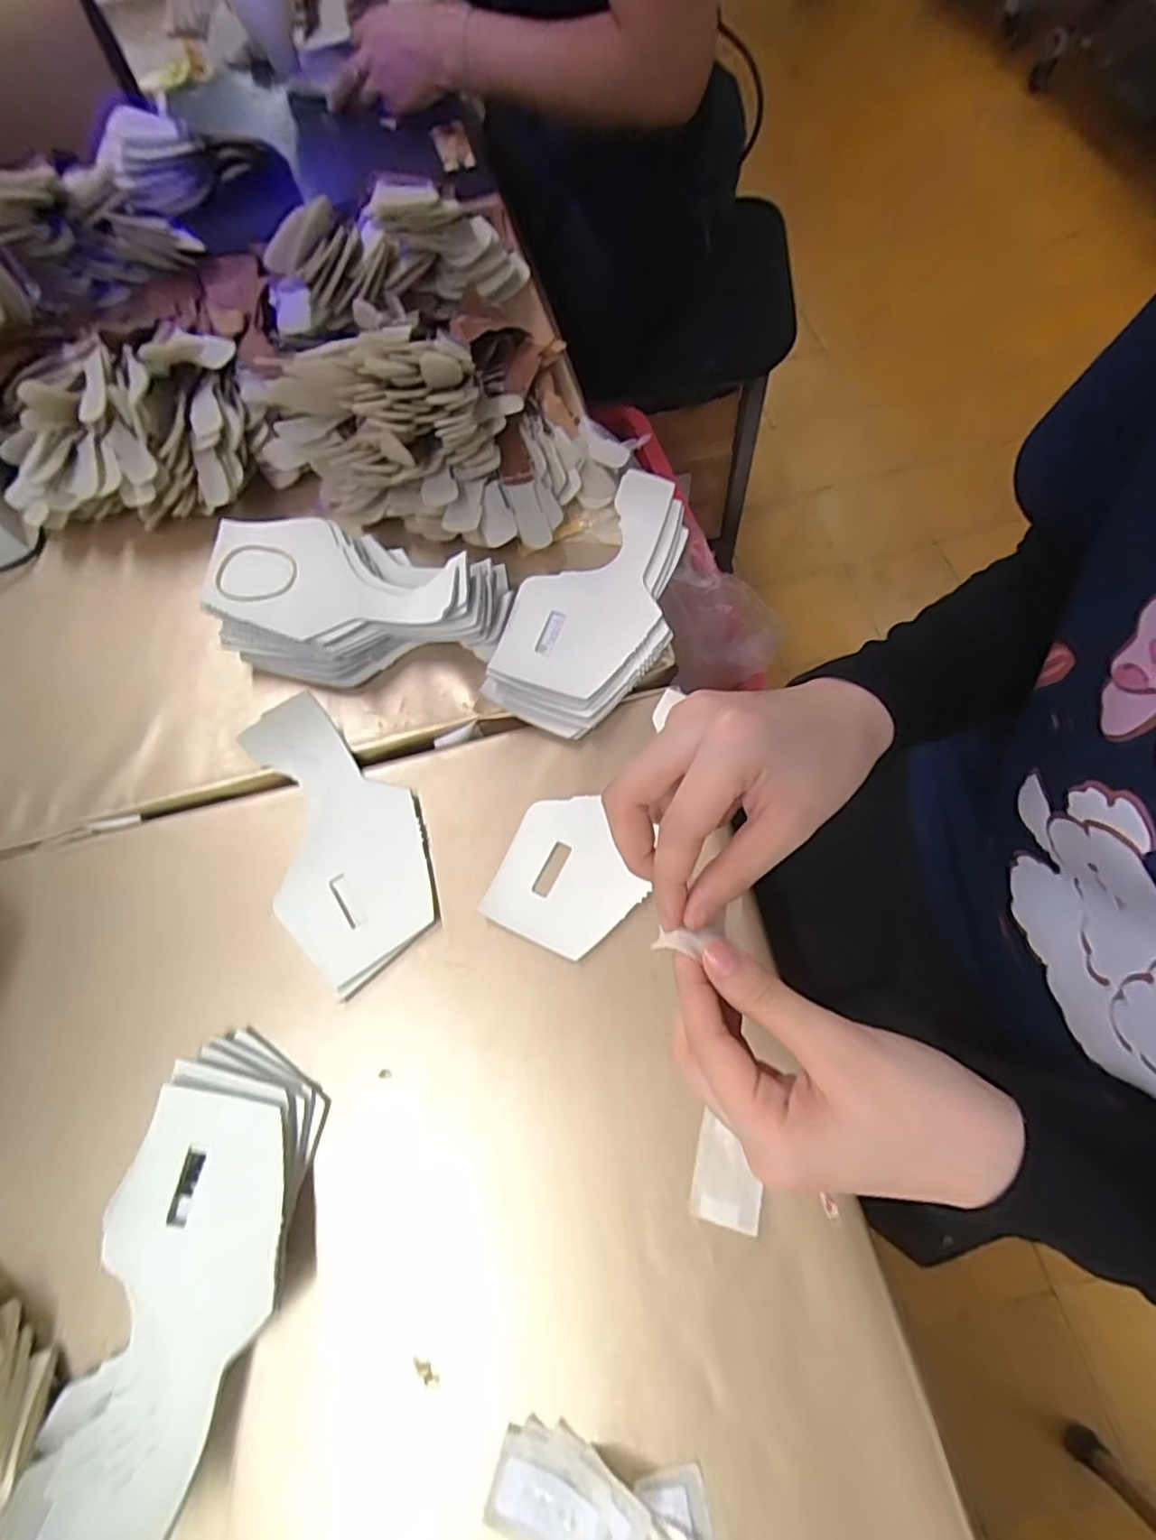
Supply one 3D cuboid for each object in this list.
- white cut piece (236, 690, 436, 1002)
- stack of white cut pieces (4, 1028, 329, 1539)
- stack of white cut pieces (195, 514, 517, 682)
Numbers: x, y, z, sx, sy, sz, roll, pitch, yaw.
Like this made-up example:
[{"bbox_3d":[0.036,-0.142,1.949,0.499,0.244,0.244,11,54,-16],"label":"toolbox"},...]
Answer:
[{"bbox_3d":[-0.150,0.039,0.411,0.098,0.022,0.186,-16,67,-4],"label":"white cut piece"},{"bbox_3d":[-0.193,0.245,0.325,0.089,0.035,0.200,5,68,5],"label":"stack of white cut pieces"},{"bbox_3d":[-0.154,-0.115,0.457,0.202,0.053,0.105,6,68,5],"label":"stack of white cut pieces"}]

